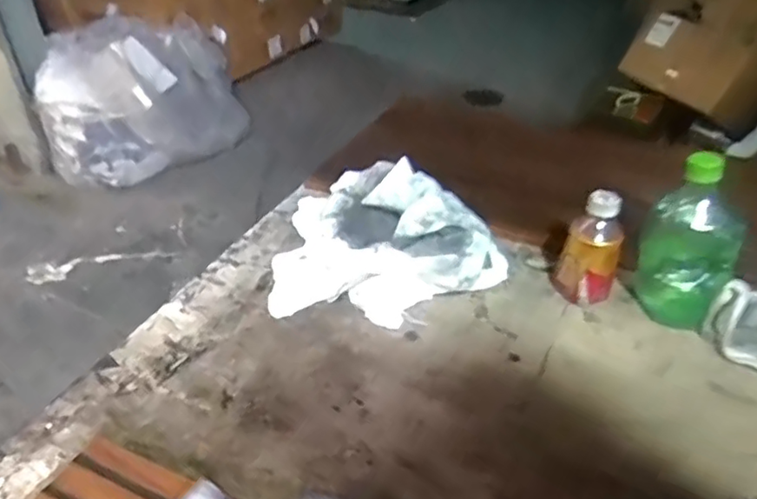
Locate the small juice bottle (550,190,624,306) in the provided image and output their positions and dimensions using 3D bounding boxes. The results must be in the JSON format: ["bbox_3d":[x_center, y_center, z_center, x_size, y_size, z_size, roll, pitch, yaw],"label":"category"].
[{"bbox_3d":[0.246,-0.004,0.695,0.069,0.128,0.063,12,38,18],"label":"small juice bottle"}]

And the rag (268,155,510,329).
[{"bbox_3d":[0.010,-0.021,0.766,0.276,0.083,0.258,-3,36,-2],"label":"rag"}]

